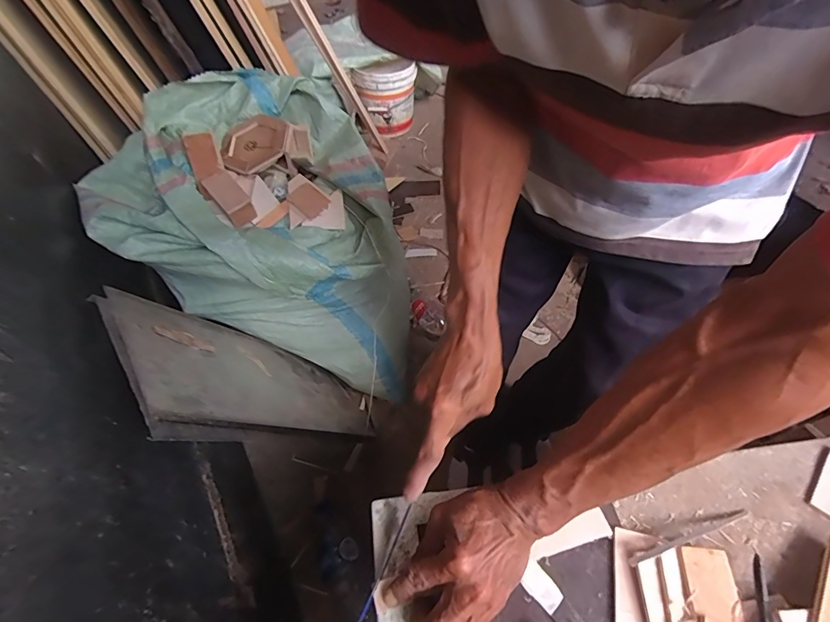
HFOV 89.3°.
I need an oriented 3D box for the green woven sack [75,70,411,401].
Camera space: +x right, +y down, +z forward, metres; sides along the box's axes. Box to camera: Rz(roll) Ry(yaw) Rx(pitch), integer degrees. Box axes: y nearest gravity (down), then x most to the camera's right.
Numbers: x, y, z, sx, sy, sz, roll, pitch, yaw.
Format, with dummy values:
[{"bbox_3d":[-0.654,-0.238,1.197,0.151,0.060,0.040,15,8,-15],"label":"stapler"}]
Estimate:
[{"bbox_3d":[-0.279,-0.153,0.920,0.506,0.560,0.416,4,54,6],"label":"green woven sack"}]

